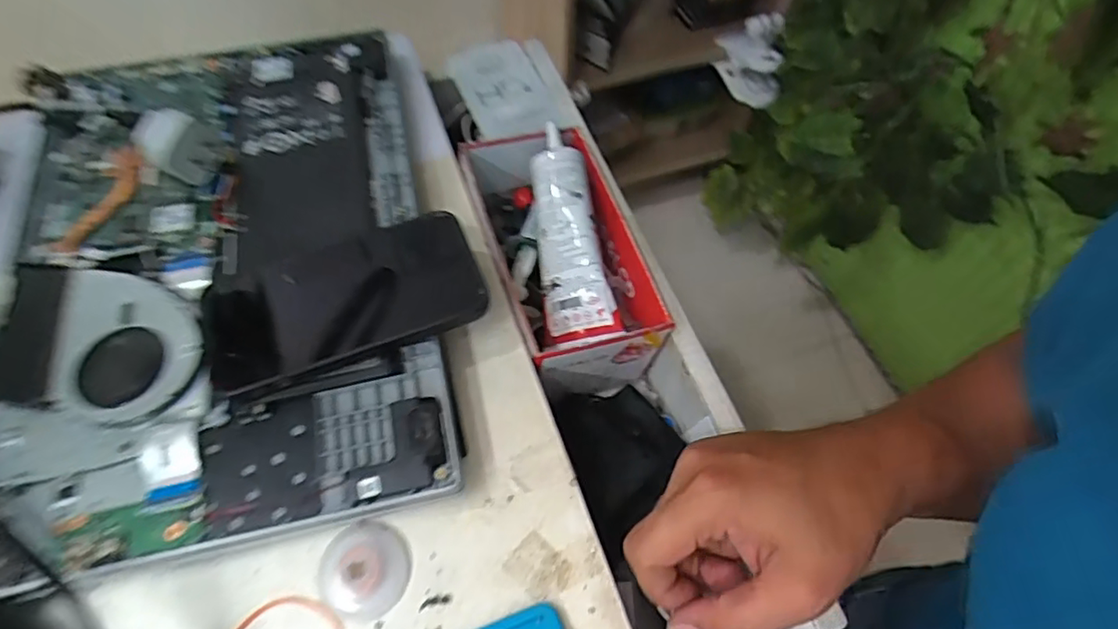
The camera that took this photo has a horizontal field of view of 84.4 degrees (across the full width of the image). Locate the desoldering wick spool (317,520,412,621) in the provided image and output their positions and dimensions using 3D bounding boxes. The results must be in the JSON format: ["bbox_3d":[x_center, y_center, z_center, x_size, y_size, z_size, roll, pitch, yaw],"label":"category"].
[{"bbox_3d":[-0.096,0.125,0.302,0.044,0.010,0.042,0,60,0],"label":"desoldering wick spool"}]

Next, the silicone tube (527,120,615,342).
[{"bbox_3d":[0.004,-0.061,0.413,0.039,0.028,0.144,-6,77,-9],"label":"silicone tube"}]

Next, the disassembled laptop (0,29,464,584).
[{"bbox_3d":[-0.207,-0.050,0.372,0.235,0.026,0.367,-12,60,-7],"label":"disassembled laptop"}]

